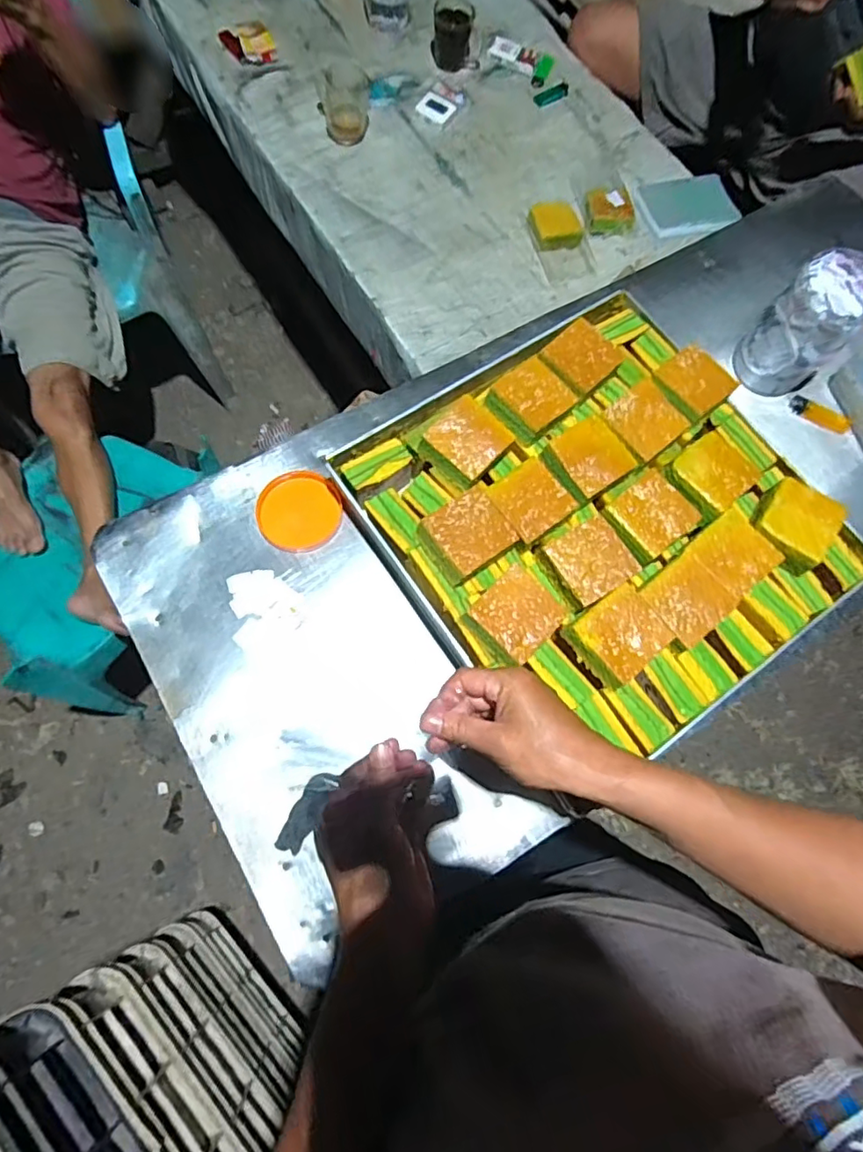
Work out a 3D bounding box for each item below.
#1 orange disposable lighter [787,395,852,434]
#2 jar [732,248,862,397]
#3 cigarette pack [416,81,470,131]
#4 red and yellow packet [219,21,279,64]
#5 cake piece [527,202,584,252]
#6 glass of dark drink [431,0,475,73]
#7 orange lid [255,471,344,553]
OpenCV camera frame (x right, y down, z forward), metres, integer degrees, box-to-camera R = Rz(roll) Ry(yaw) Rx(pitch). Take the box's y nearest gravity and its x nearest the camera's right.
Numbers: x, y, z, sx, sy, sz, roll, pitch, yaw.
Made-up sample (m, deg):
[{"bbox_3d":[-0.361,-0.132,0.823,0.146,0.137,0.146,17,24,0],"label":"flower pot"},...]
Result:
[{"bbox_3d":[0.521,-0.218,0.777,0.080,0.017,0.026,25,70,5],"label":"orange disposable lighter"},{"bbox_3d":[0.466,-0.308,0.727,0.091,0.150,0.093,1,73,-2],"label":"jar"},{"bbox_3d":[0.020,-0.860,1.057,0.069,0.019,0.094,32,71,8],"label":"cigarette pack"},{"bbox_3d":[-0.332,-0.972,1.049,0.079,0.019,0.112,-31,75,-14],"label":"red and yellow packet"},{"bbox_3d":[0.211,-0.588,0.976,0.084,0.031,0.080,-7,71,-6],"label":"cake piece"},{"bbox_3d":[0.038,-1.010,1.072,0.079,0.080,0.076,7,70,-1],"label":"glass of dark drink"},{"bbox_3d":[-0.155,-0.077,0.684,0.096,0.007,0.100,1,73,-2],"label":"orange lid"}]

